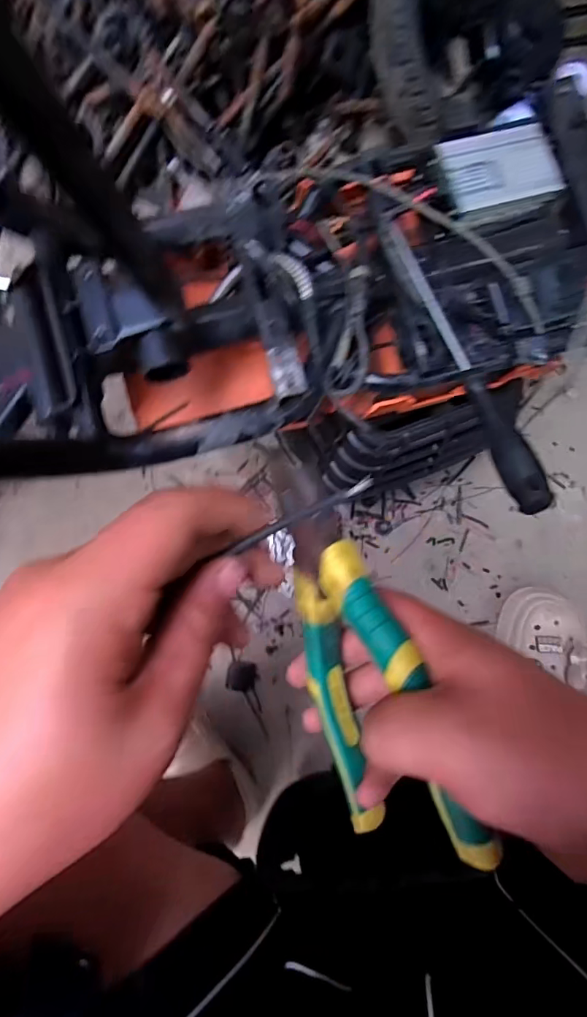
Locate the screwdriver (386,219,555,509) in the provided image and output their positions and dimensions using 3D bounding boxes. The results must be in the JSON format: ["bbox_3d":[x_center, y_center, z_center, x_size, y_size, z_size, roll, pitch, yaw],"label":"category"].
[{"bbox_3d":[0.128,-0.118,0.379,0.026,0.026,0.270,-16,69,-3],"label":"screwdriver"}]

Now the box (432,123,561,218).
[{"bbox_3d":[0.176,-0.294,0.425,0.103,0.024,0.070,-19,88,-2],"label":"box"}]

